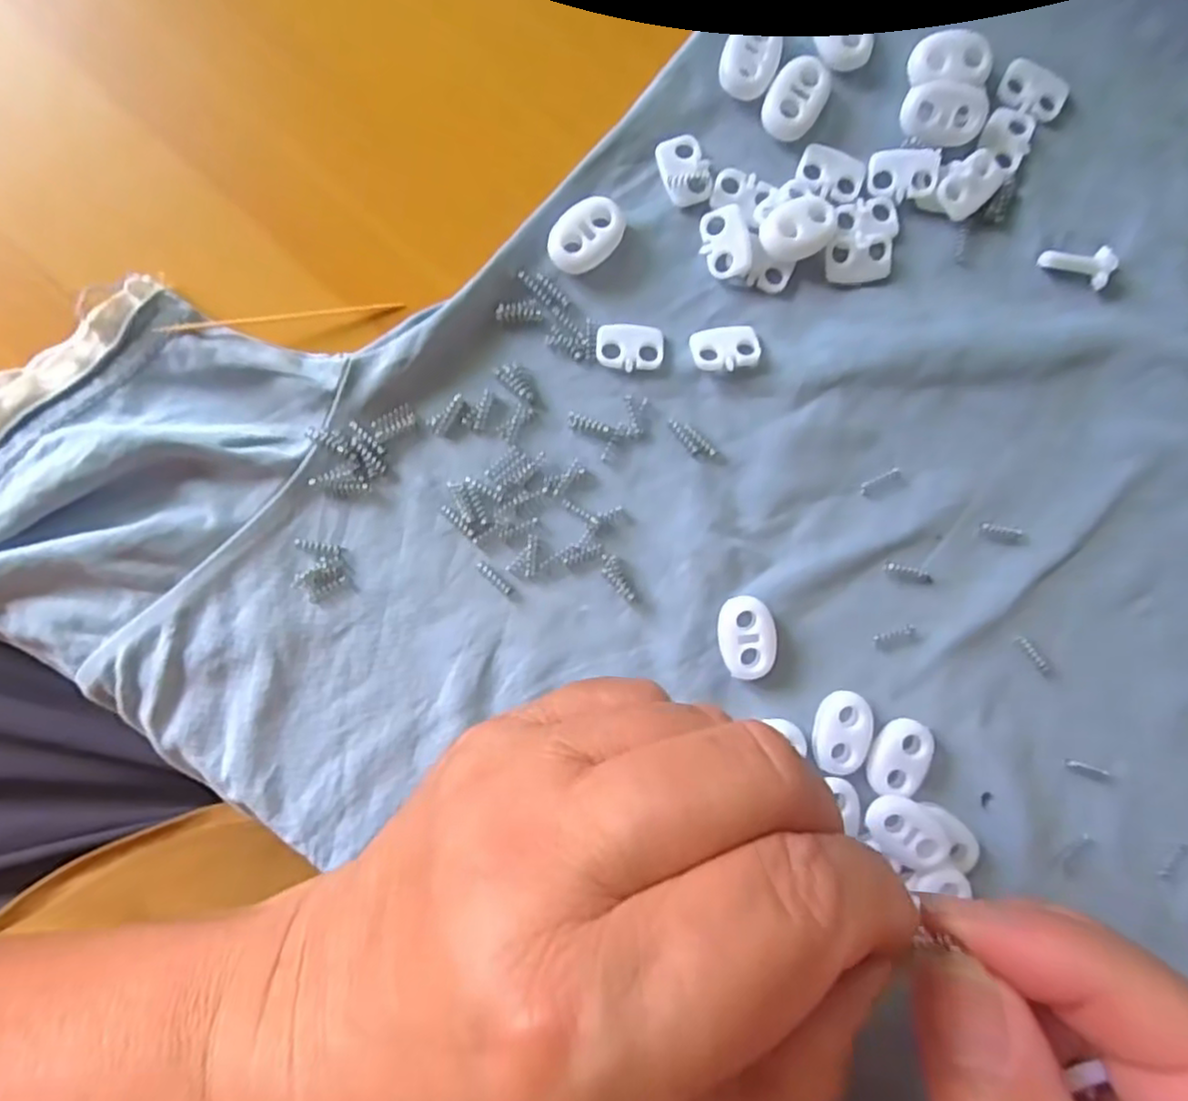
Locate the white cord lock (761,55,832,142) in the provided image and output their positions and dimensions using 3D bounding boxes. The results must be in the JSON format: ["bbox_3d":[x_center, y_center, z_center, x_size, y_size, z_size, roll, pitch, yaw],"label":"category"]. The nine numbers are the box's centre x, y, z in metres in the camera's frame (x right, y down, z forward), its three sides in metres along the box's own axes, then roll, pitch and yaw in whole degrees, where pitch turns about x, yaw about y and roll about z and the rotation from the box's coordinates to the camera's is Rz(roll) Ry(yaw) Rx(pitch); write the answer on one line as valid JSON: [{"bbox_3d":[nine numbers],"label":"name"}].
[{"bbox_3d":[0.056,-0.124,0.193,0.015,0.005,0.022,27,89,-2],"label":"white cord lock"}]

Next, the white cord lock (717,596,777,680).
[{"bbox_3d":[0.042,0.024,0.192,0.015,0.005,0.022,-3,90,-3],"label":"white cord lock"}]

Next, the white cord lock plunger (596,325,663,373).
[{"bbox_3d":[0.010,-0.055,0.192,0.018,0.004,0.013,3,90,-3],"label":"white cord lock plunger"}]

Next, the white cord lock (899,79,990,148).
[{"bbox_3d":[0.096,-0.120,0.193,0.022,0.005,0.015,3,102,-3],"label":"white cord lock"}]

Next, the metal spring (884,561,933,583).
[{"bbox_3d":[0.088,0.006,0.196,0.015,0.004,0.004,17,89,-3],"label":"metal spring"}]

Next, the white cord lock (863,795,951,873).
[{"bbox_3d":[0.083,0.074,0.187,0.022,0.010,0.014,35,89,-2],"label":"white cord lock"}]

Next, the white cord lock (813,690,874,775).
[{"bbox_3d":[0.068,0.050,0.192,0.015,0.005,0.021,16,89,-3],"label":"white cord lock"}]

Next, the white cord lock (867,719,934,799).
[{"bbox_3d":[0.084,0.057,0.192,0.016,0.005,0.021,14,89,-3],"label":"white cord lock"}]

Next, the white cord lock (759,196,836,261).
[{"bbox_3d":[0.055,-0.088,0.191,0.022,0.007,0.015,-26,91,-2],"label":"white cord lock"}]

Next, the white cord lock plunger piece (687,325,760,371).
[{"bbox_3d":[0.036,-0.055,0.193,0.019,0.005,0.012,-11,91,-3],"label":"white cord lock plunger piece"}]

